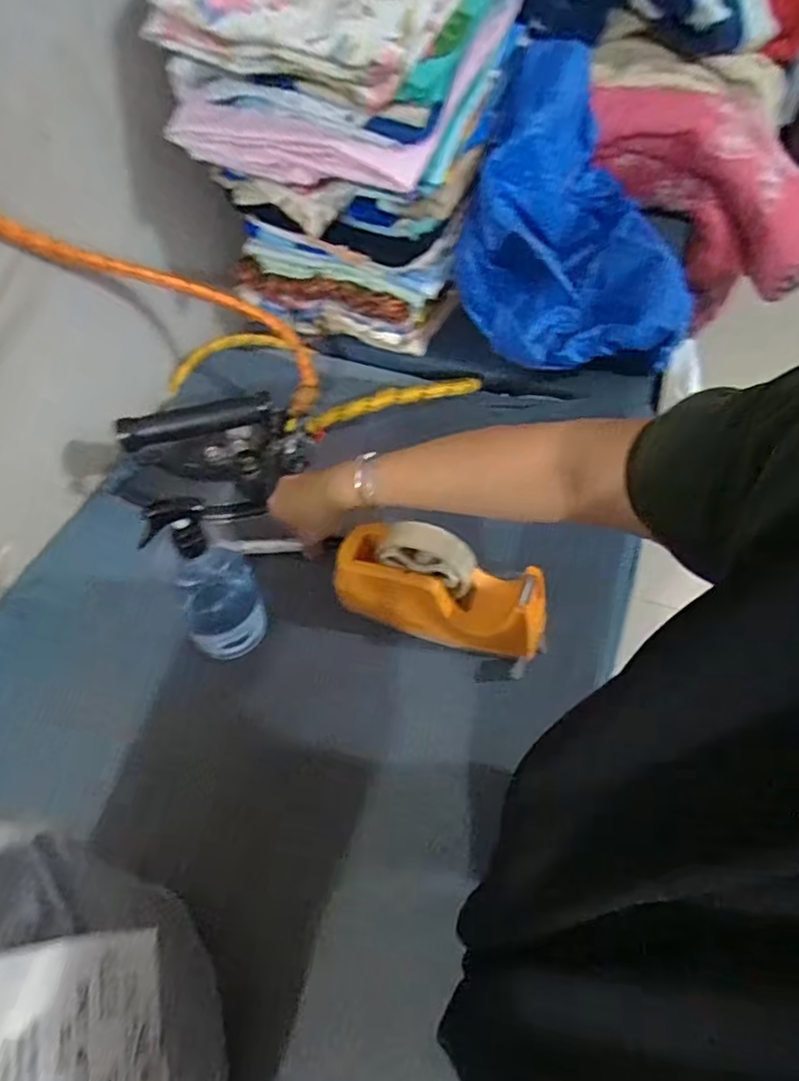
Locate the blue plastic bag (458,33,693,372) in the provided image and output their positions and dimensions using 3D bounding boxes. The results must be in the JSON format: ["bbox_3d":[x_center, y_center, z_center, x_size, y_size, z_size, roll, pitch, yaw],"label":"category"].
[{"bbox_3d":[0.236,-0.441,0.801,0.274,0.250,0.388,9,56,7],"label":"blue plastic bag"}]

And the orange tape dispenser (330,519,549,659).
[{"bbox_3d":[0.039,0.039,0.575,0.192,0.110,0.065,17,57,12],"label":"orange tape dispenser"}]

